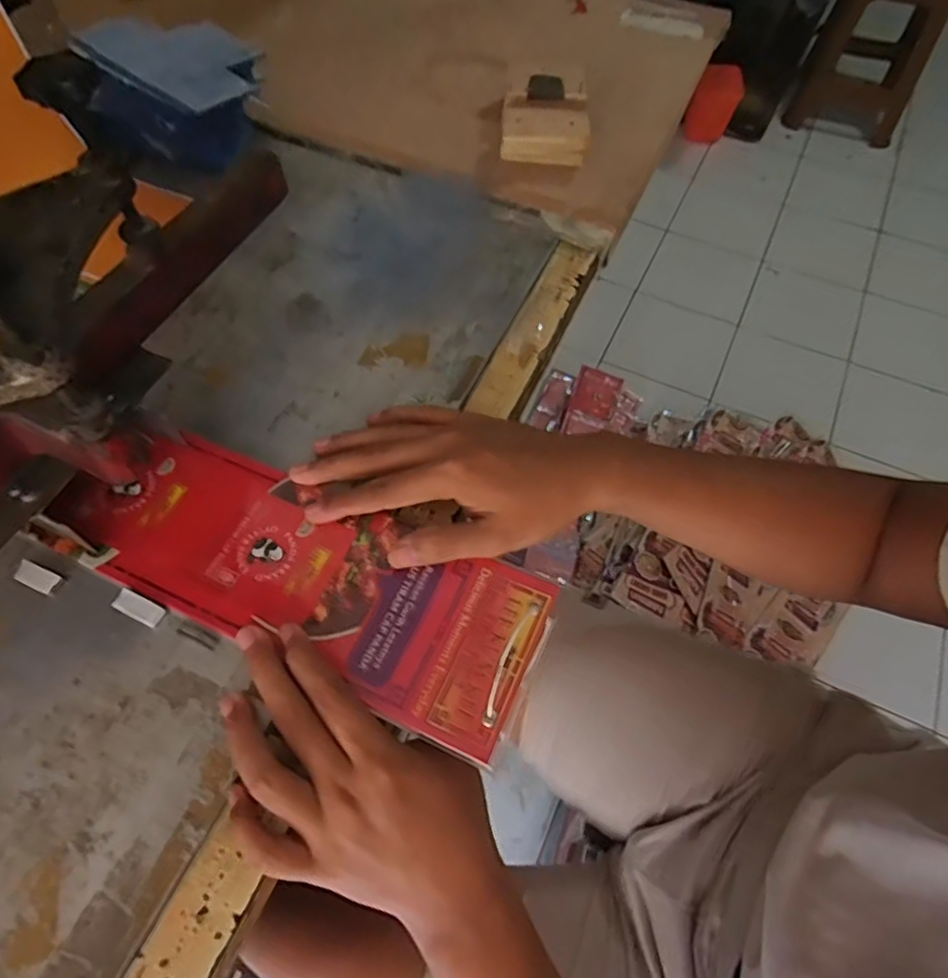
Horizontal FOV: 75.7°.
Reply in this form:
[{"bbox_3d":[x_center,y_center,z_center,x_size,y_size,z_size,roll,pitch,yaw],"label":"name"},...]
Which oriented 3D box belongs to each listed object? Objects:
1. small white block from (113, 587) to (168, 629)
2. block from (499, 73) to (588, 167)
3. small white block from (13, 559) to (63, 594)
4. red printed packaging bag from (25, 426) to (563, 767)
[{"bbox_3d":[-0.192,0.068,0.351,0.030,0.006,0.013,23,62,13],"label":"small white block"},{"bbox_3d":[0.064,-0.338,0.573,0.080,0.035,0.102,3,59,1],"label":"block"},{"bbox_3d":[-0.257,0.052,0.360,0.026,0.006,0.012,21,61,12],"label":"small white block"},{"bbox_3d":[-0.109,0.045,0.368,0.304,0.005,0.104,21,61,11],"label":"red printed packaging bag"}]

